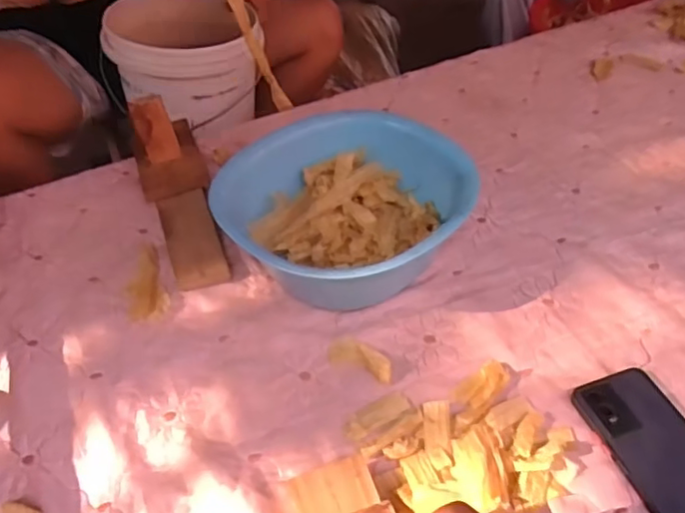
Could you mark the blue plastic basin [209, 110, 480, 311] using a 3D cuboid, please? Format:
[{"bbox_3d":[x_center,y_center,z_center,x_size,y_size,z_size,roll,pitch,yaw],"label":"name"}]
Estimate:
[{"bbox_3d":[-0.001,-0.043,0.672,0.271,0.116,0.240,15,50,19],"label":"blue plastic basin"}]

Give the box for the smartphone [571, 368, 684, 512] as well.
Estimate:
[{"bbox_3d":[0.280,0.173,0.509,0.083,0.012,0.165,-18,48,-10],"label":"smartphone"}]

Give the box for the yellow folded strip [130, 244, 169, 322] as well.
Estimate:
[{"bbox_3d":[-0.230,0.030,0.694,0.041,0.015,0.110,-15,47,-8],"label":"yellow folded strip"}]

